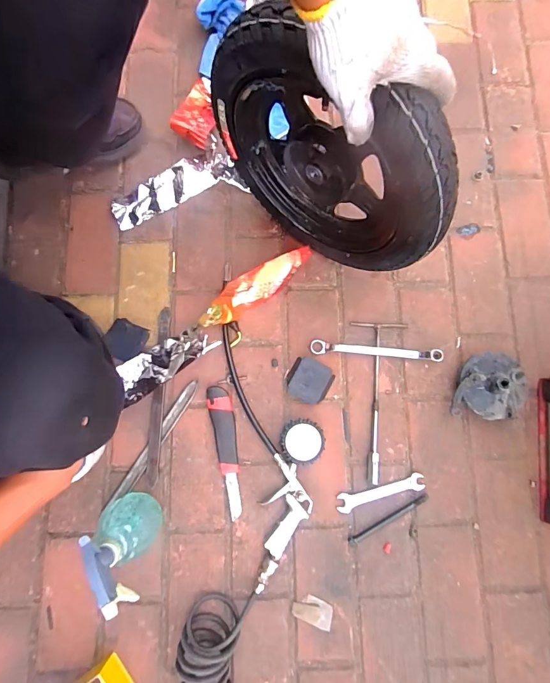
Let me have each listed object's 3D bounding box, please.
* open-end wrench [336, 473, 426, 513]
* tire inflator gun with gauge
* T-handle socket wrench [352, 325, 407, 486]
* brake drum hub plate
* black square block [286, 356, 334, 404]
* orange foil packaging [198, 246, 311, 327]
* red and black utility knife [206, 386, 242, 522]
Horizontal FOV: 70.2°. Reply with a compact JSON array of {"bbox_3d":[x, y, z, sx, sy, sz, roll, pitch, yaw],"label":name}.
[{"bbox_3d":[0.169,0.243,0.629,0.144,0.006,0.028,-14,79,-4],"label":"open-end wrench"},{"bbox_3d":[0.017,0.253,0.617,0.075,0.038,0.257,19,79,2],"label":"tire inflator gun with gauge"},{"bbox_3d":[0.175,0.097,0.654,0.091,0.017,0.264,3,79,-1],"label":"T-handle socket wrench"},{"bbox_3d":[0.346,0.072,0.638,0.112,0.053,0.104,0,80,0],"label":"brake drum hub plate"},{"bbox_3d":[0.057,0.066,0.655,0.069,0.028,0.067,29,79,4],"label":"black square block"},{"bbox_3d":[-0.034,-0.092,0.660,0.211,0.065,0.042,-36,82,-8],"label":"orange foil packaging"},{"bbox_3d":[-0.075,0.177,0.639,0.038,0.020,0.205,-13,79,-4],"label":"red and black utility knife"}]

